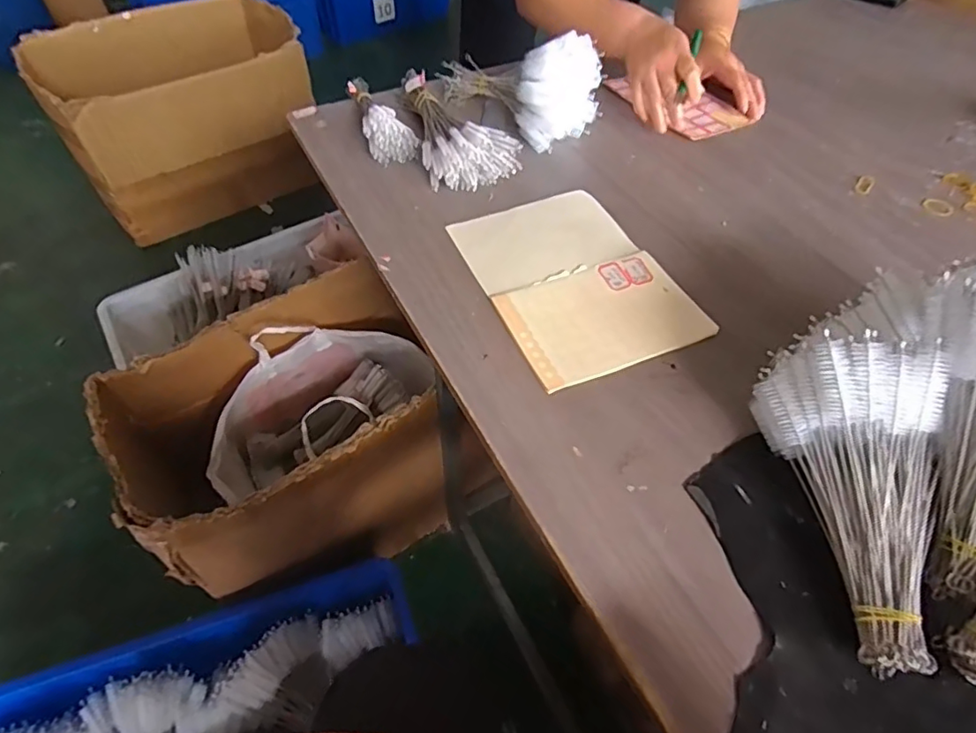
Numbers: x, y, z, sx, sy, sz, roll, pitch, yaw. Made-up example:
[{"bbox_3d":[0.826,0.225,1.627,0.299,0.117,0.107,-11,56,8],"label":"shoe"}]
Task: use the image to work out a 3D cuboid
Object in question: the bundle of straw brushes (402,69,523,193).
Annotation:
[{"bbox_3d":[-0.044,-0.323,0.738,0.115,0.053,0.249,-12,54,-11],"label":"bundle of straw brushes"}]

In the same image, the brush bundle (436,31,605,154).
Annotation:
[{"bbox_3d":[0.047,-0.402,0.772,0.126,0.105,0.223,-38,63,-26],"label":"brush bundle"}]

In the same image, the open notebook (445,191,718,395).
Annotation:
[{"bbox_3d":[0.090,-0.095,0.583,0.181,0.013,0.245,-19,56,-15],"label":"open notebook"}]

